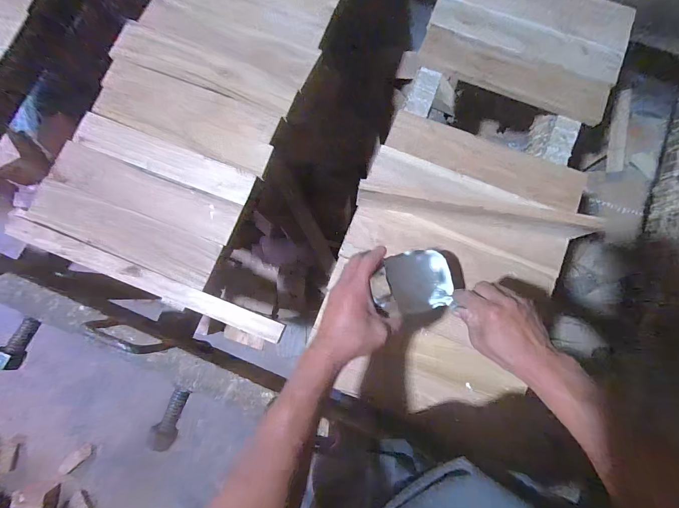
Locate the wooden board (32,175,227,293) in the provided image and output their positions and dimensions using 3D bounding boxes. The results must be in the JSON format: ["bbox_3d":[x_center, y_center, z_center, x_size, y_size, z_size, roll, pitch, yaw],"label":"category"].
[{"bbox_3d":[-0.433,-0.046,0.606,0.398,0.015,0.092,21,83,6],"label":"wooden board"}]

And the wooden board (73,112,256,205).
[{"bbox_3d":[-0.373,-0.202,0.635,0.402,0.015,0.072,21,83,6],"label":"wooden board"}]

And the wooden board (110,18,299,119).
[{"bbox_3d":[-0.295,-0.396,0.657,0.417,0.012,0.092,25,83,6],"label":"wooden board"}]

